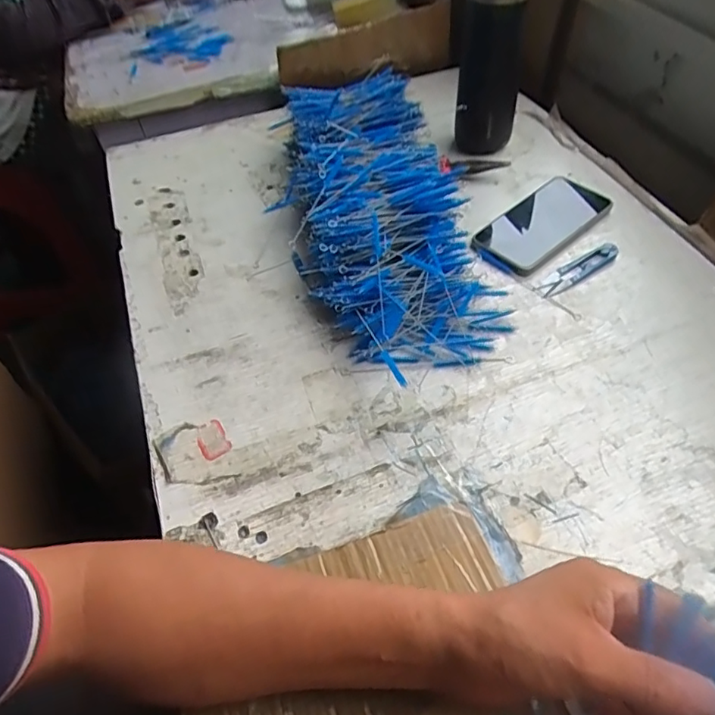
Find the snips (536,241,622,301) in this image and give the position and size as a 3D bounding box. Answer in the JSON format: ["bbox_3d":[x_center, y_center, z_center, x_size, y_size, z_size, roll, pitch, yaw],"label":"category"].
[{"bbox_3d":[0.226,-0.091,0.557,0.103,0.011,0.026,-29,55,-20],"label":"snips"}]

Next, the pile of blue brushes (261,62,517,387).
[{"bbox_3d":[0.016,-0.168,0.589,0.185,0.076,0.424,-11,51,-6],"label":"pile of blue brushes"}]

